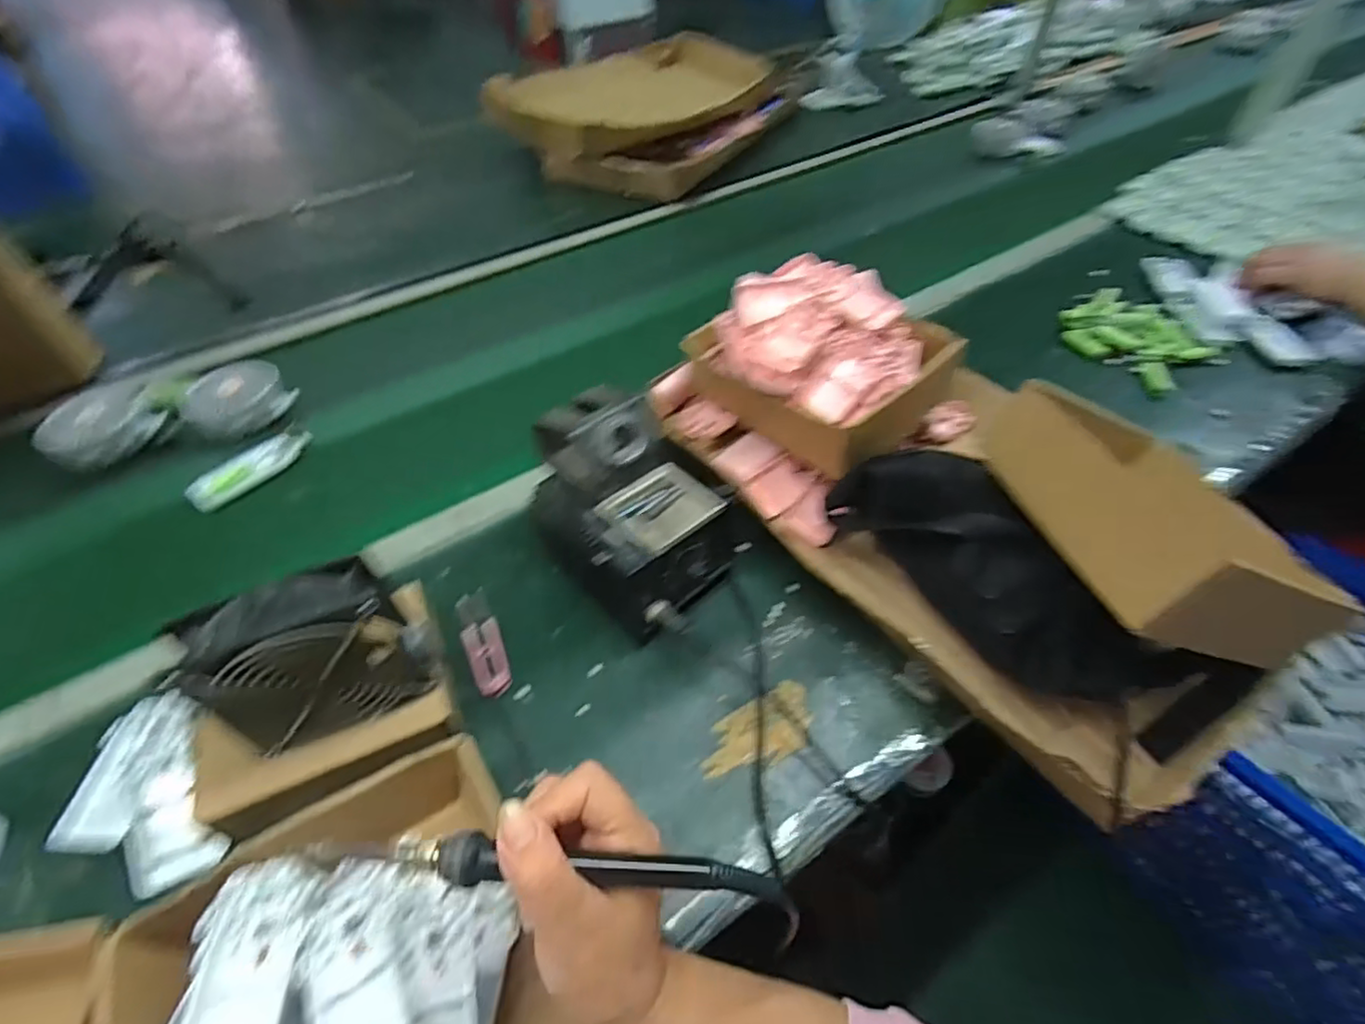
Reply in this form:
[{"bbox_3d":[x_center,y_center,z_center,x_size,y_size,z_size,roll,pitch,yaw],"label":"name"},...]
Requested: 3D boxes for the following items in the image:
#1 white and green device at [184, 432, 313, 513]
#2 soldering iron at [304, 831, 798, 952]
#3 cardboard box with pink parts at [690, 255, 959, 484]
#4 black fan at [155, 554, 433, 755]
[{"bbox_3d":[-0.452,-0.046,0.687,0.036,0.023,0.126,29,54,24],"label":"white and green device"},{"bbox_3d":[-0.055,0.158,0.280,0.205,0.016,0.027,6,50,-2],"label":"soldering iron"},{"bbox_3d":[0.137,-0.153,0.656,0.188,0.112,0.209,-30,54,-24],"label":"cardboard box with pink parts"},{"bbox_3d":[-0.239,0.096,0.417,0.121,0.118,0.050,-22,51,-18],"label":"black fan"}]

